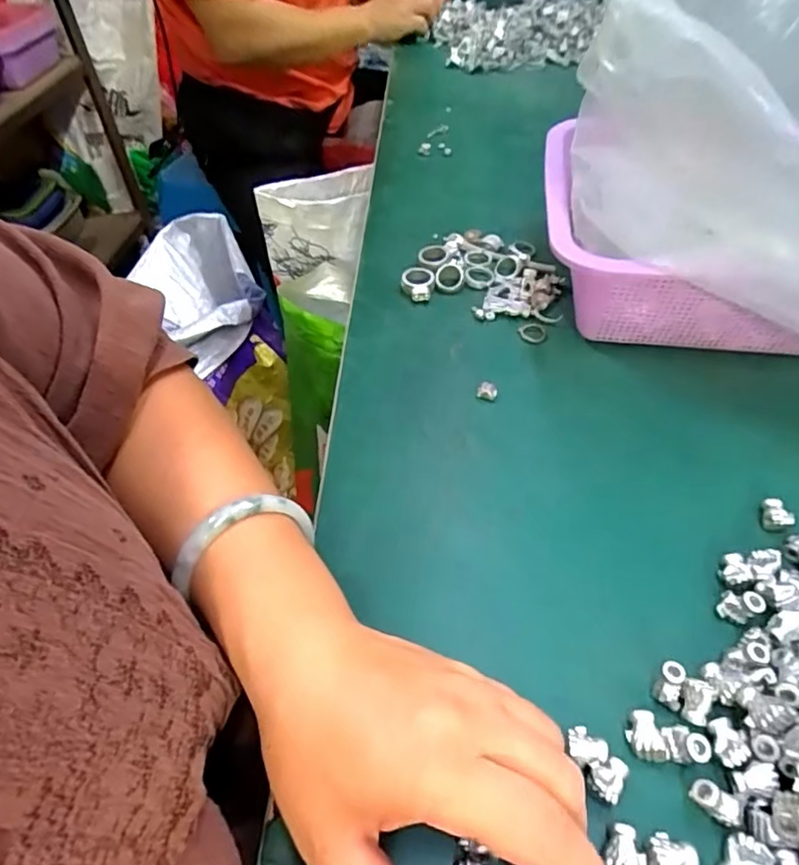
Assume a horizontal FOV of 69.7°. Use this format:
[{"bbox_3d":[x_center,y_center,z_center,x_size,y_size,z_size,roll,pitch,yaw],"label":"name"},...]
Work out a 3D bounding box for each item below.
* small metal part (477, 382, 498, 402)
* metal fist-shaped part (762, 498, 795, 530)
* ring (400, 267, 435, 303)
[{"bbox_3d":[0.058,-0.028,0.375,0.013,0.005,0.014,9,50,10],"label":"small metal part"},{"bbox_3d":[0.200,0.044,0.305,0.014,0.010,0.018,15,52,16],"label":"metal fist-shaped part"},{"bbox_3d":[0.014,-0.116,0.450,0.025,0.013,0.031,-2,49,2],"label":"ring"}]

